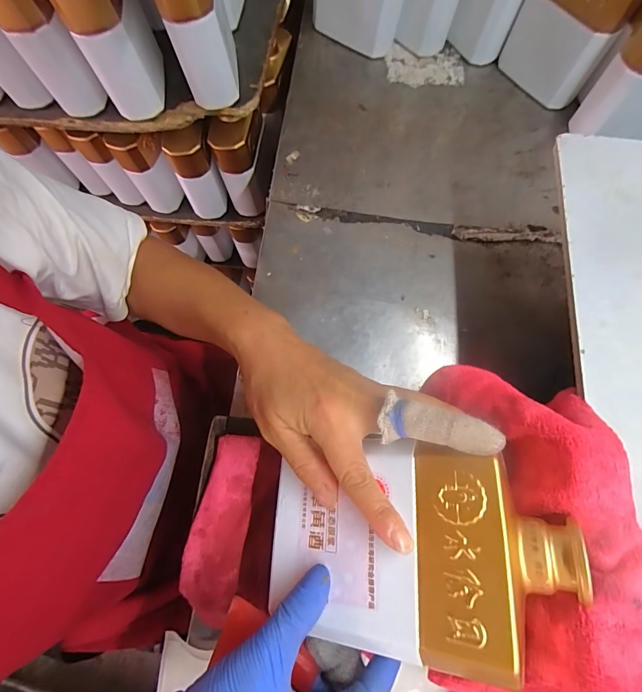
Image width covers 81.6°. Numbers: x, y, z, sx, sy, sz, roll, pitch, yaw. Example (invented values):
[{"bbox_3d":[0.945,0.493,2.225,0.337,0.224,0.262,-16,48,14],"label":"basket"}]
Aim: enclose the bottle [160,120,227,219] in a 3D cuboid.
[{"bbox_3d":[-0.177,-0.249,0.542,0.062,0.138,0.040,-17,71,-3],"label":"bottle"}]

